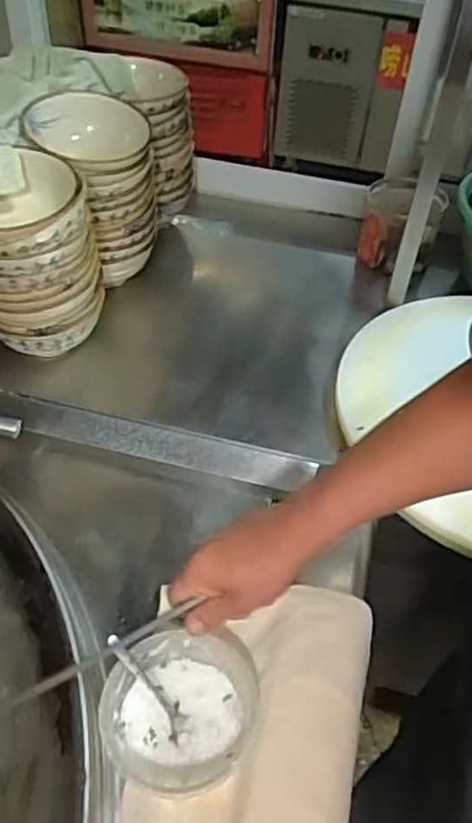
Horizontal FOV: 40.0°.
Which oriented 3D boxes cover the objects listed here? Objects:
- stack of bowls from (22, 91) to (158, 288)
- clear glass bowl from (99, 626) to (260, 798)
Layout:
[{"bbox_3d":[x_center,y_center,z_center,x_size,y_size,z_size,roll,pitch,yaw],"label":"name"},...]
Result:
[{"bbox_3d":[-0.195,-0.327,0.958,0.168,0.218,0.156,-27,54,-26],"label":"stack of bowls"},{"bbox_3d":[-0.052,0.286,0.618,0.138,0.052,0.144,2,47,-2],"label":"clear glass bowl"}]

